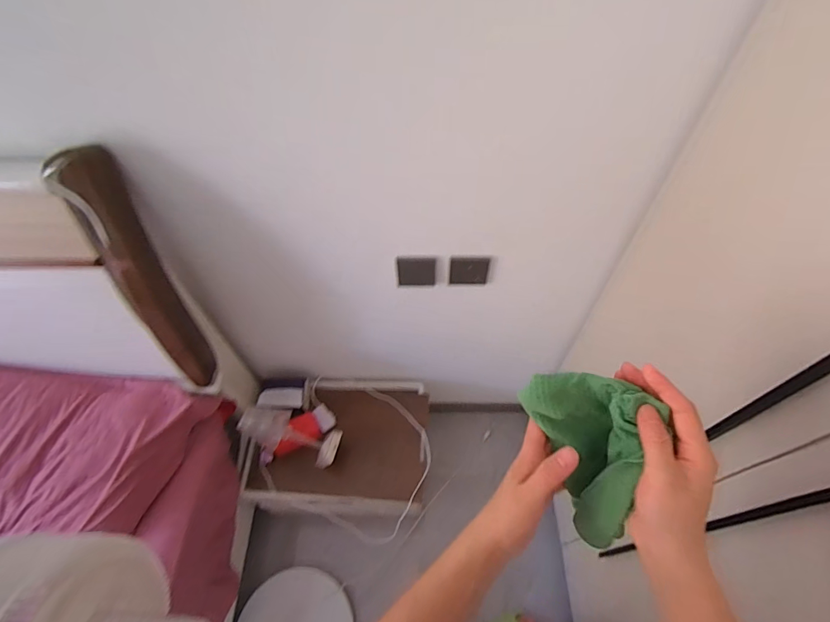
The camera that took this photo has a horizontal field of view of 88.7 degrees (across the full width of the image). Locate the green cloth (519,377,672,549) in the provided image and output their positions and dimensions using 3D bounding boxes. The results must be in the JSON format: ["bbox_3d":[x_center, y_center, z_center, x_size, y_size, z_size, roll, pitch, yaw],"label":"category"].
[{"bbox_3d":[0.168,0.127,0.399,0.075,0.122,0.135,-27,59,-17],"label":"green cloth"}]

